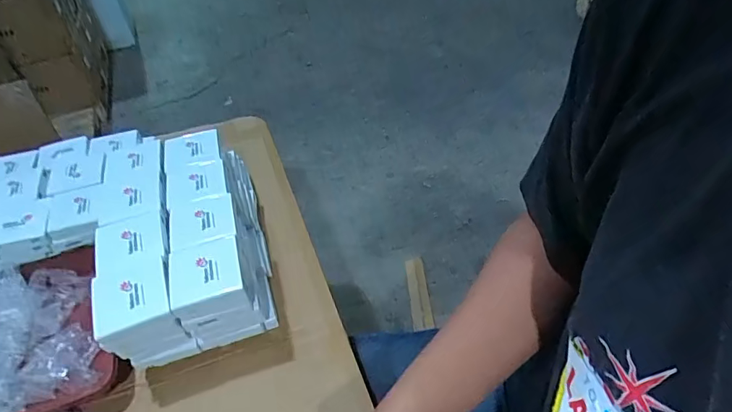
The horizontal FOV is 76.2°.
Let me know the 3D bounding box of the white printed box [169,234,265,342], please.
[{"bbox_3d":[-0.186,0.108,0.585,0.087,0.104,0.083,-14,45,-9],"label":"white printed box"}]

